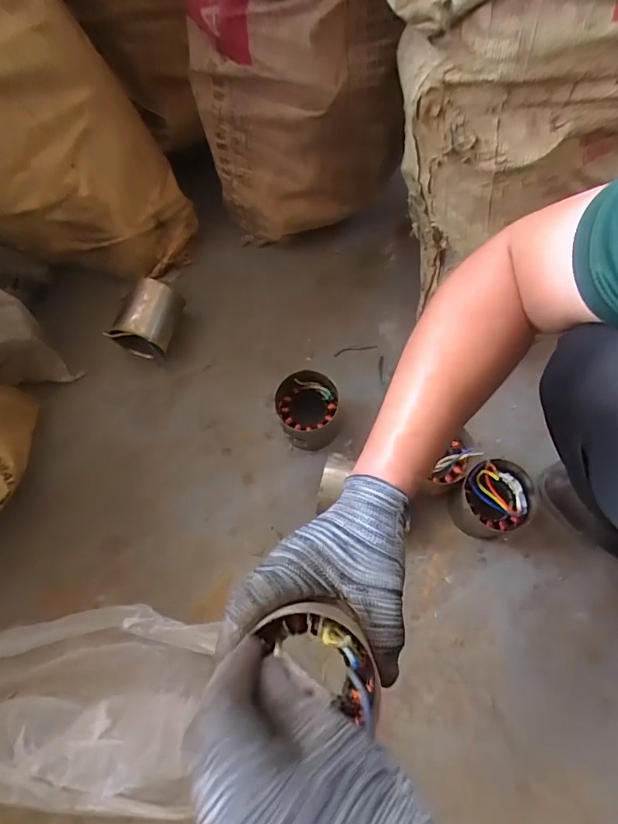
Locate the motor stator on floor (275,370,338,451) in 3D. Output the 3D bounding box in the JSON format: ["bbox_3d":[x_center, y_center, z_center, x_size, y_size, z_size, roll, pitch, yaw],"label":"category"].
[{"bbox_3d":[-0.001,0.001,0.720,0.094,0.088,0.095,-2,70,2],"label":"motor stator on floor"}]

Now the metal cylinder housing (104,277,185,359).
[{"bbox_3d":[-0.266,-0.156,0.791,0.092,0.080,0.108,13,72,7],"label":"metal cylinder housing"}]

